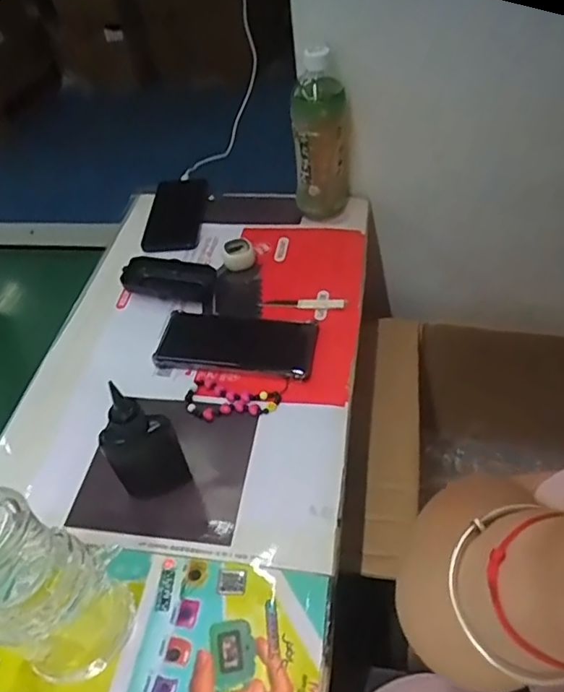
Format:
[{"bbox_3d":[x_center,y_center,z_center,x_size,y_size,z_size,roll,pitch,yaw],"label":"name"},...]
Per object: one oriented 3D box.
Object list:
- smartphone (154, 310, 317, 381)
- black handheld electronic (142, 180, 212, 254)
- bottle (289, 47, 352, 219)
[{"bbox_3d":[-0.047,-0.006,0.601,0.164,0.010,0.081,4,49,11],"label":"smartphone"},{"bbox_3d":[-0.144,-0.186,0.772,0.074,0.011,0.167,-3,48,5],"label":"black handheld electronic"},{"bbox_3d":[0.048,-0.256,0.689,0.067,0.195,0.074,-1,48,7],"label":"bottle"}]

